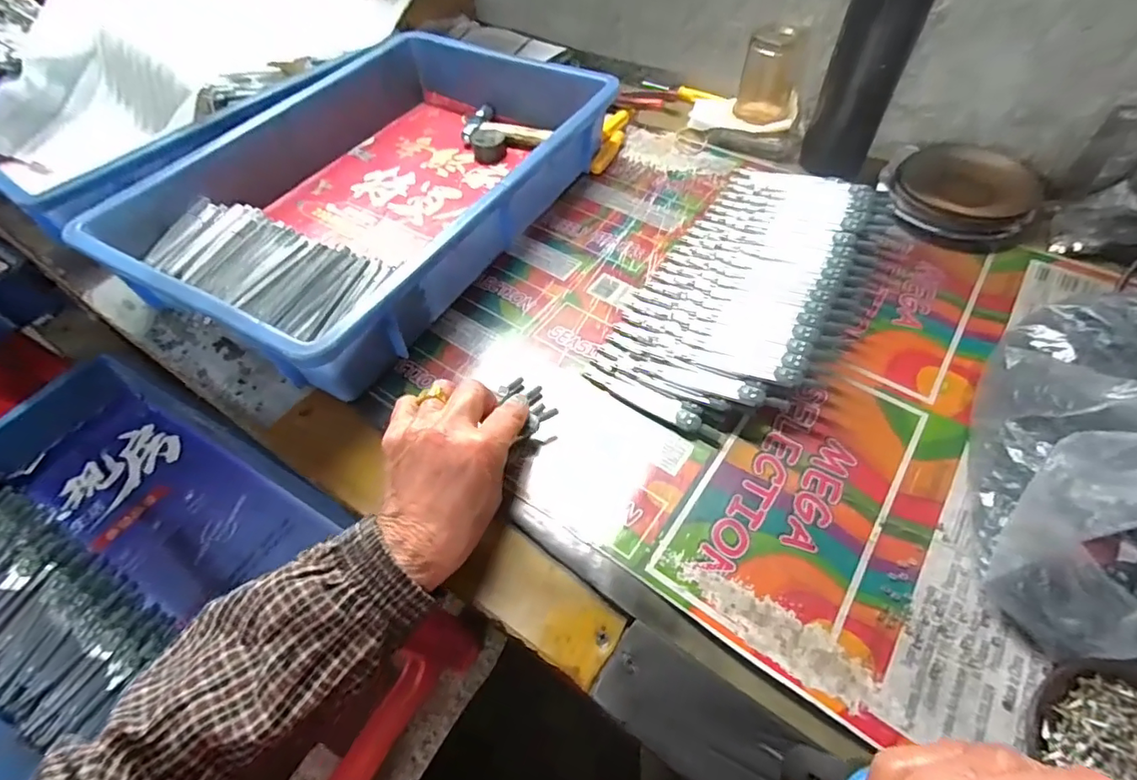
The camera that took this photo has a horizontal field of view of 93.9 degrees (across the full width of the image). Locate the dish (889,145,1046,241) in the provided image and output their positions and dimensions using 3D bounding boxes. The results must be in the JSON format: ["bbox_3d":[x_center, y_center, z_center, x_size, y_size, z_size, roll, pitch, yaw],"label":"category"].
[{"bbox_3d":[0.387,-0.196,0.519,0.121,0.023,0.126,-1,54,2],"label":"dish"}]

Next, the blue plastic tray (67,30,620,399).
[{"bbox_3d":[-0.175,-0.211,0.519,0.298,0.081,0.451,25,59,19],"label":"blue plastic tray"}]

